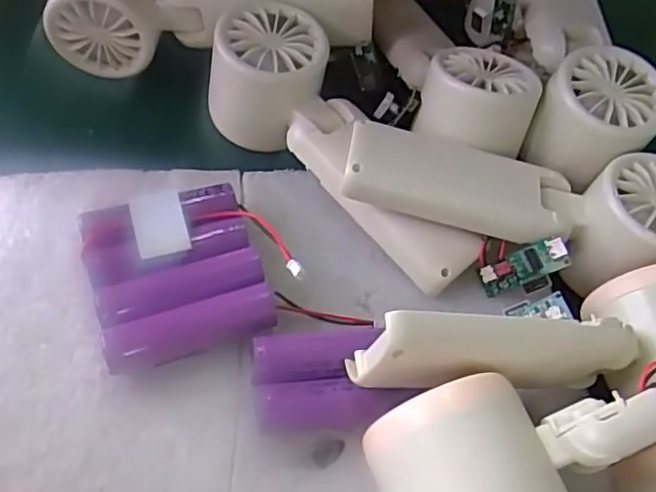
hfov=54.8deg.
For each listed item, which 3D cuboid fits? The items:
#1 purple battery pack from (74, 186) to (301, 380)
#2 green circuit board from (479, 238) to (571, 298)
[{"bbox_3d":[-0.056,0.008,0.258,0.077,0.015,0.067,-11,57,-15],"label":"purple battery pack"},{"bbox_3d":[0.086,0.009,0.279,0.038,0.004,0.015,-23,91,14],"label":"green circuit board"}]

